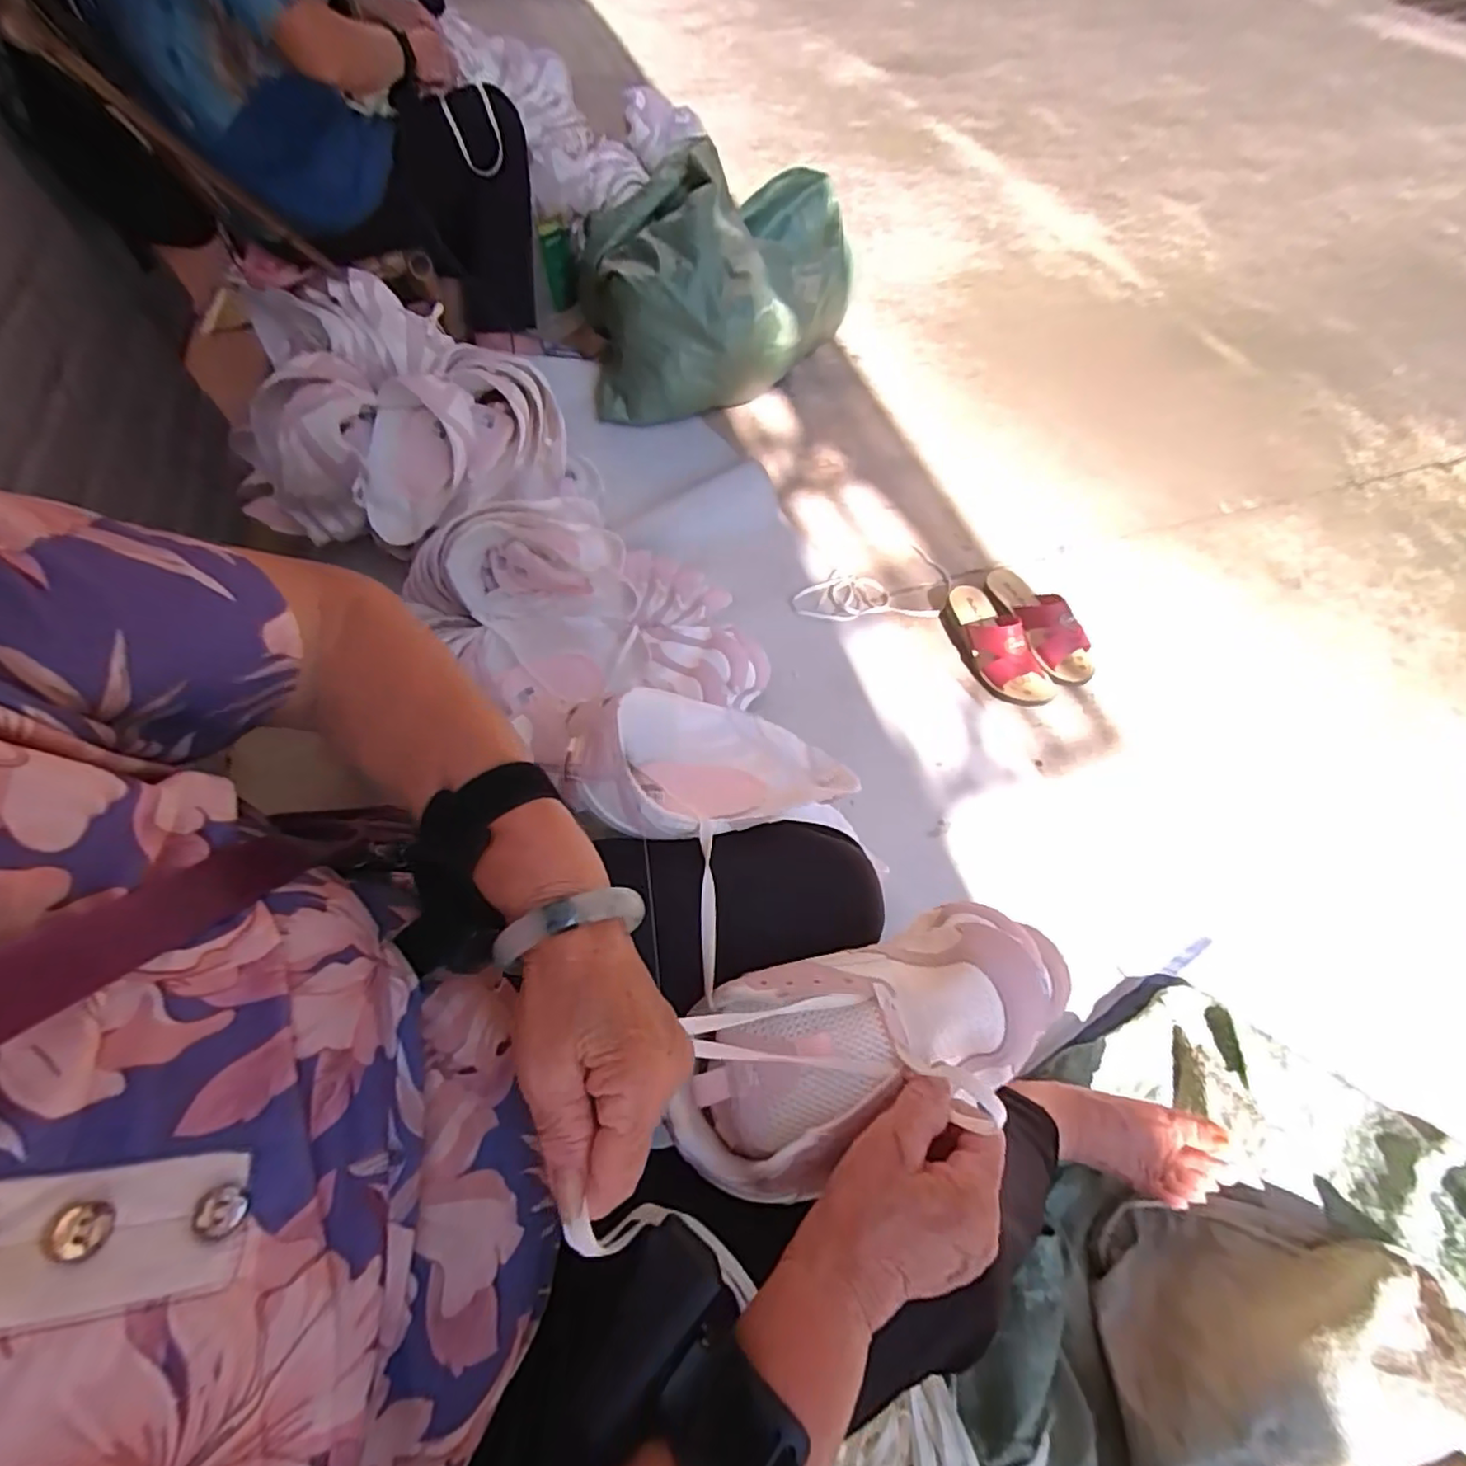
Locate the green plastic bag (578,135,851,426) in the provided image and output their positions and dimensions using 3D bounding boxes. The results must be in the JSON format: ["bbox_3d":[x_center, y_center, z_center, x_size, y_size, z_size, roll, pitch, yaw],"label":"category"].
[{"bbox_3d":[-0.034,-0.907,1.273,0.517,0.295,0.536,5,61,5],"label":"green plastic bag"}]

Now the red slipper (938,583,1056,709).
[{"bbox_3d":[0.400,-0.143,0.962,0.092,0.081,0.217,-15,61,-9],"label":"red slipper"}]

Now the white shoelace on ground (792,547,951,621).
[{"bbox_3d":[0.231,-0.248,1.061,0.264,0.013,0.144,-3,60,-2],"label":"white shoelace on ground"}]

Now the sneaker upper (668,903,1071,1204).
[{"bbox_3d":[0.071,0.160,0.343,0.214,0.069,0.106,-23,63,-5],"label":"sneaker upper"}]

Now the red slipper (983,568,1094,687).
[{"bbox_3d":[0.471,-0.180,0.988,0.083,0.066,0.226,-16,62,-10],"label":"red slipper"}]

